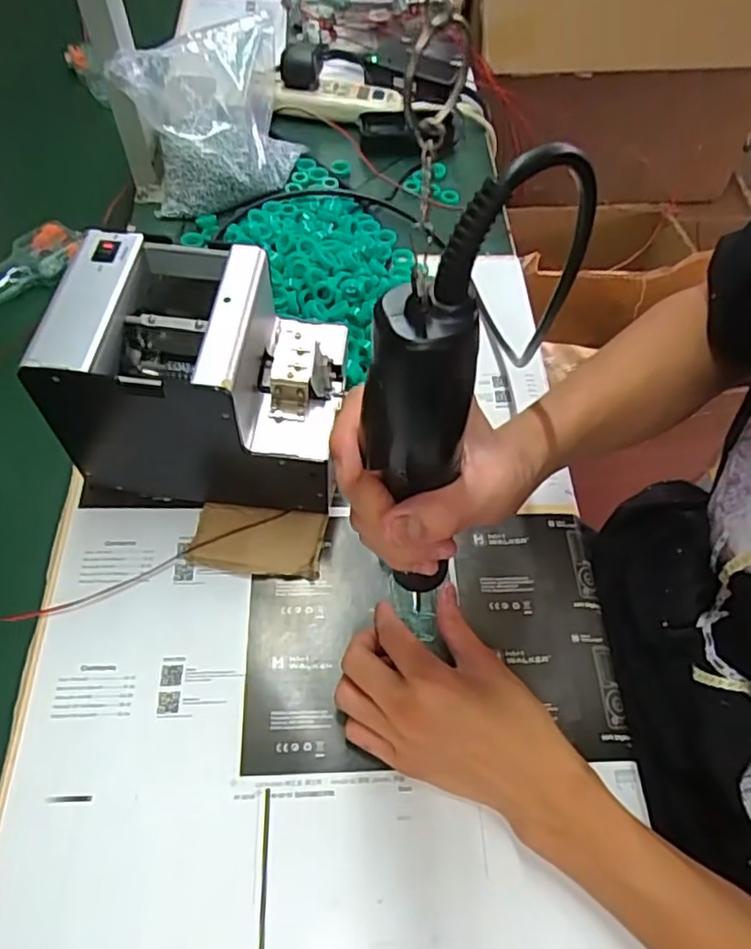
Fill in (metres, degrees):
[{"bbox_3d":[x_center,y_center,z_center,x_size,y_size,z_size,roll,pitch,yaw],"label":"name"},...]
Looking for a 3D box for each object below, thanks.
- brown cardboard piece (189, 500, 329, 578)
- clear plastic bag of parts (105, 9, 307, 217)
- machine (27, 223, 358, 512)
[{"bbox_3d":[-0.088,0.048,0.482,0.095,0.011,0.051,8,59,2],"label":"brown cardboard piece"},{"bbox_3d":[-0.151,-0.354,0.654,0.094,0.135,0.175,32,62,16],"label":"clear plastic bag of parts"},{"bbox_3d":[-0.120,-0.065,0.465,0.187,0.151,0.128,4,58,0],"label":"machine"}]

